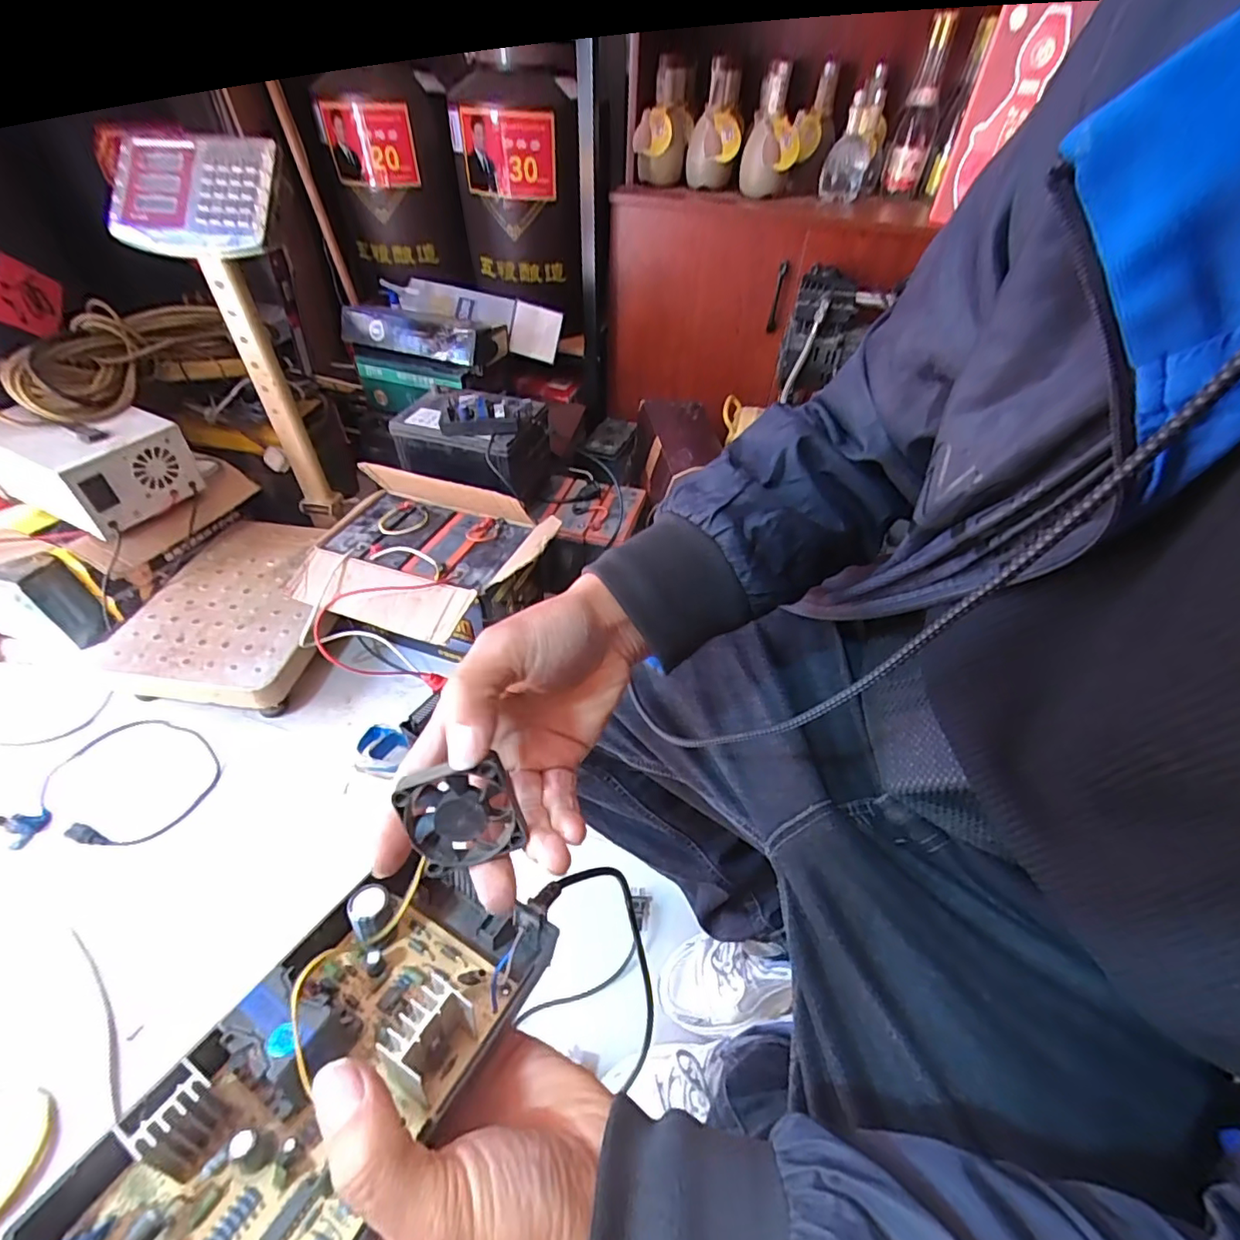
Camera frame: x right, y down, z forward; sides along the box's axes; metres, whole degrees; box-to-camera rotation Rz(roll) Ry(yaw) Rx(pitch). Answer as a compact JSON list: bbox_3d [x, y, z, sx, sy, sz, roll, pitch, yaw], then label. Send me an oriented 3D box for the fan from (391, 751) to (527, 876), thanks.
[{"bbox_3d":[-0.074,0.090,0.263,0.050,0.050,0.009,-16,17,-2],"label":"fan"}]

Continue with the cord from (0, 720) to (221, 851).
[{"bbox_3d":[-0.750,0.241,0.852,0.266,0.028,0.195,-1,45,-4],"label":"cord"}]

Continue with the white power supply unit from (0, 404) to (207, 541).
[{"bbox_3d":[-0.902,-0.272,0.967,0.238,0.153,0.192,17,47,14],"label":"white power supply unit"}]

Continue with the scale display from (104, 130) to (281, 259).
[{"bbox_3d":[-0.592,-0.592,0.789,0.247,0.126,0.095,8,46,6],"label":"scale display"}]

